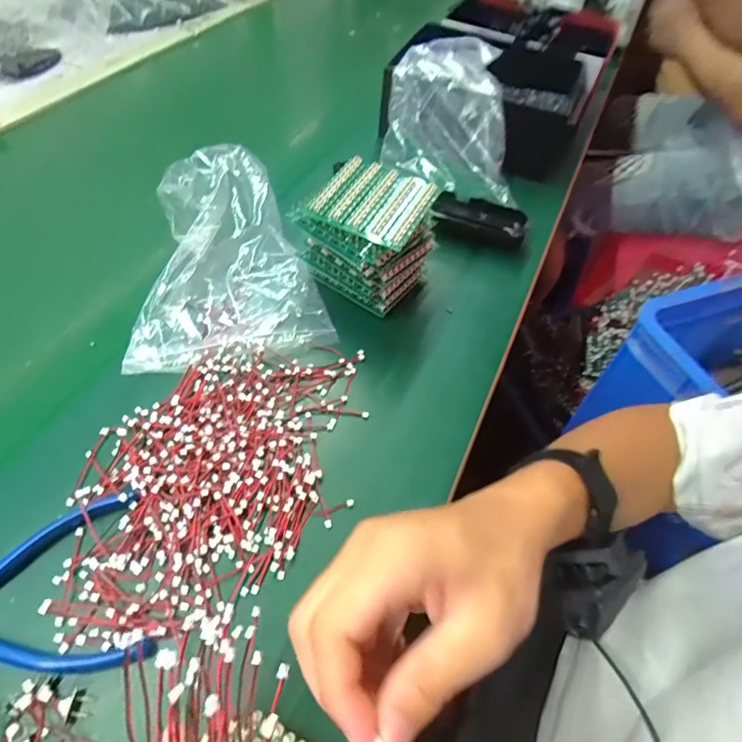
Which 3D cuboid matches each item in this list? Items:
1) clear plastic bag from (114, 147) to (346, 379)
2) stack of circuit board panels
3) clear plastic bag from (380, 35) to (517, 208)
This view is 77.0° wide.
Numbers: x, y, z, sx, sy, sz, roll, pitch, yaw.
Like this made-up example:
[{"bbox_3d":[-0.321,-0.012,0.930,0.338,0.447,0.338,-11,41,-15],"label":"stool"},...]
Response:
[{"bbox_3d":[-0.141,-0.114,0.427,0.162,0.071,0.206,-12,55,-14],"label":"clear plastic bag"},{"bbox_3d":[-0.007,-0.116,0.420,0.103,0.109,0.085,28,56,15],"label":"stack of circuit board panels"},{"bbox_3d":[0.090,-0.302,0.550,0.142,0.101,0.187,1,54,-4],"label":"clear plastic bag"}]

